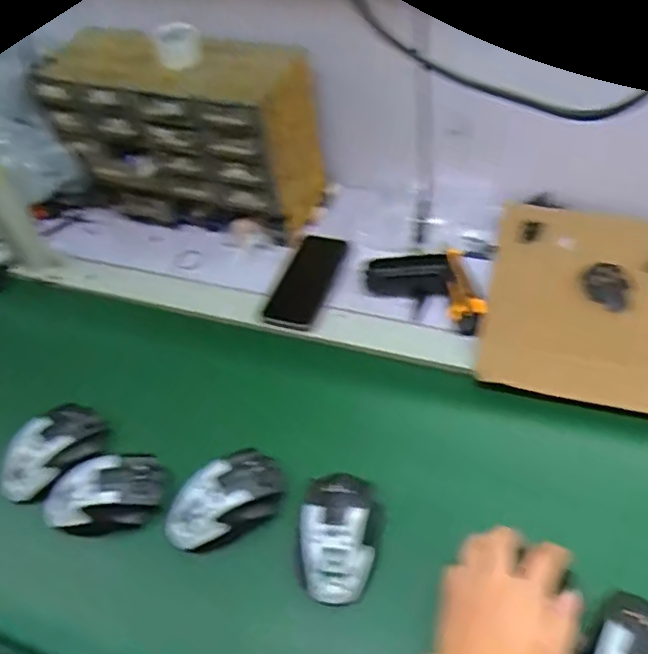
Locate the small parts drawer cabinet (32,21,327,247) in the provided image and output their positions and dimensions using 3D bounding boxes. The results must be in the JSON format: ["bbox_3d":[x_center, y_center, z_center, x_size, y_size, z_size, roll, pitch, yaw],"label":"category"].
[{"bbox_3d":[-0.184,-0.227,0.815,0.329,0.227,0.118,5,47,11],"label":"small parts drawer cabinet"}]

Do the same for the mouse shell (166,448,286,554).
[{"bbox_3d":[-0.096,0.169,0.615,0.122,0.042,0.068,-25,49,-17],"label":"mouse shell"}]

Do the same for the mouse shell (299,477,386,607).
[{"bbox_3d":[0.019,0.189,0.578,0.076,0.041,0.111,1,47,7],"label":"mouse shell"}]

